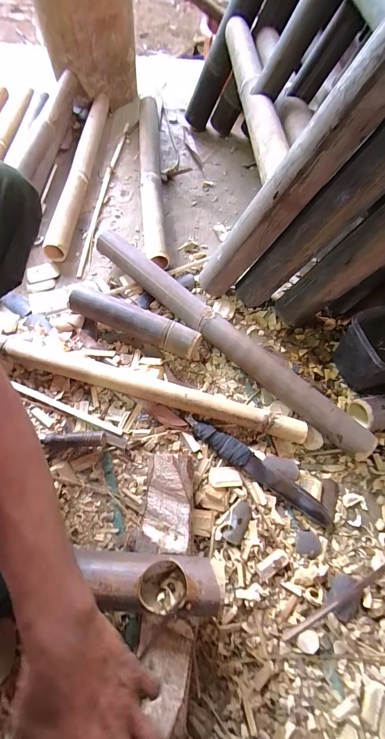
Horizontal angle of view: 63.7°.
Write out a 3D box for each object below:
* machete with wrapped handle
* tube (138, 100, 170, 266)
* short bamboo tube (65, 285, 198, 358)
[{"bbox_3d":[0.103,0.163,0.520,0.273,0.021,0.034,35,69,13],"label":"machete with wrapped handle"},{"bbox_3d":[-0.109,-0.520,0.816,0.060,0.058,0.641,-4,65,-4],"label":"tube"},{"bbox_3d":[-0.115,-0.090,0.612,0.259,0.061,0.053,22,66,8],"label":"short bamboo tube"}]

